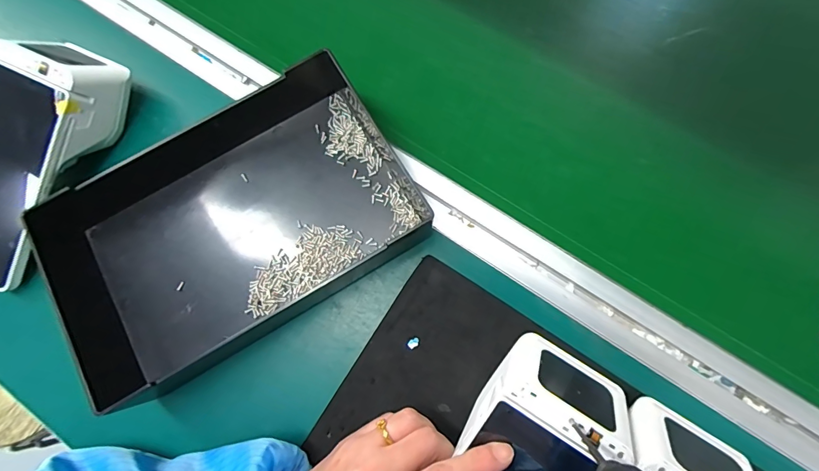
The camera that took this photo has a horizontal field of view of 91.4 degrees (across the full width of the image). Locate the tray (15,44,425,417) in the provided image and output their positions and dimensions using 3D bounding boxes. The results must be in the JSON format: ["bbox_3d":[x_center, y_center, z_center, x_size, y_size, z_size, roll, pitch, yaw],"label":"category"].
[{"bbox_3d":[-0.144,-0.009,0.309,0.290,0.048,0.175,-30,78,-6],"label":"tray"}]

